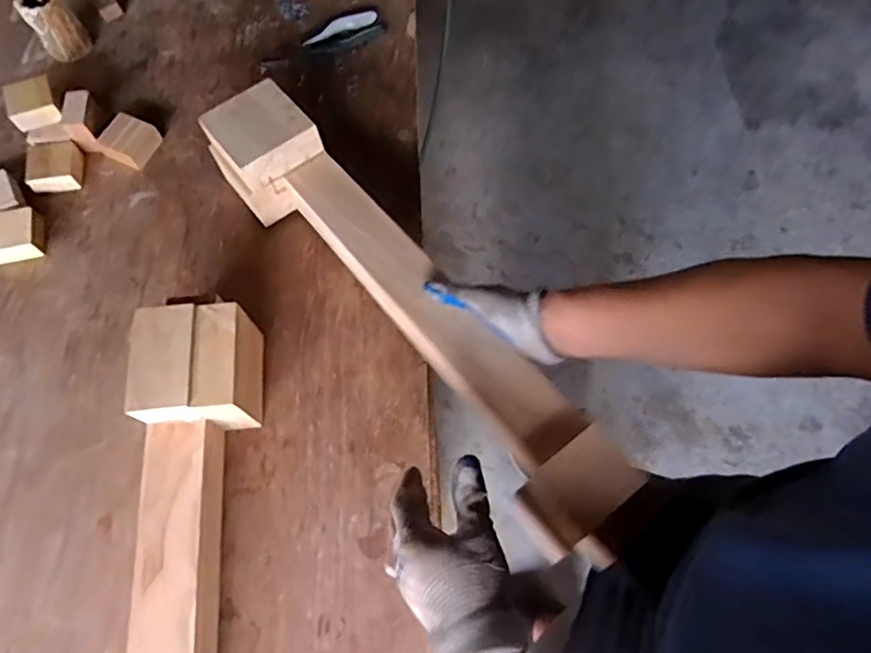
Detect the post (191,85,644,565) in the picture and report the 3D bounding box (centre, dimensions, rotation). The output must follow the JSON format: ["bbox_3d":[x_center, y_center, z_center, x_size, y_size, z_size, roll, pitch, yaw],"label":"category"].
[{"bbox_3d":[-0.047,-0.039,0.648,0.114,0.094,0.659,-37,68,-15],"label":"post"}]

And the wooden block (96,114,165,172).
[{"bbox_3d":[-0.446,-0.270,0.838,0.064,0.034,0.067,20,69,6],"label":"wooden block"}]

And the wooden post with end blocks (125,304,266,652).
[{"bbox_3d":[-0.248,0.308,0.568,0.124,0.117,0.709,-2,68,-3],"label":"wooden post with end blocks"}]

